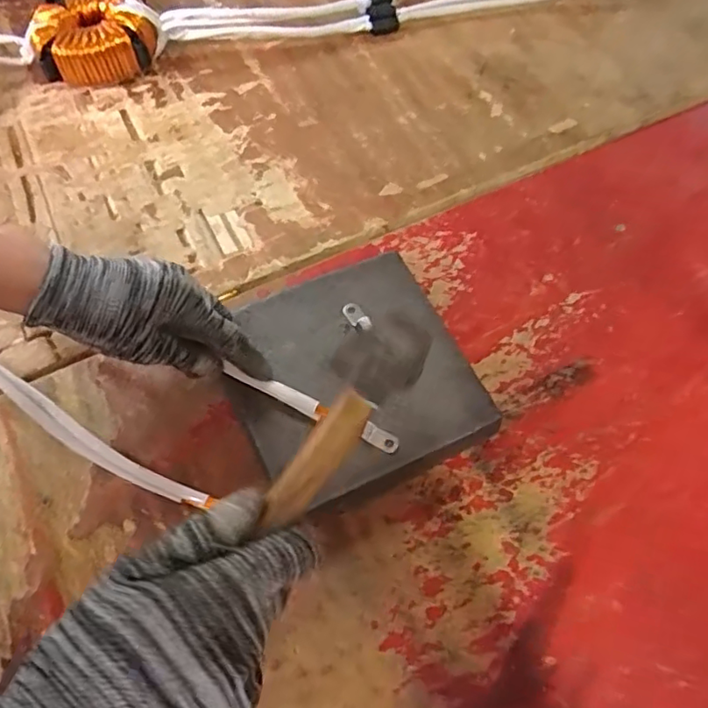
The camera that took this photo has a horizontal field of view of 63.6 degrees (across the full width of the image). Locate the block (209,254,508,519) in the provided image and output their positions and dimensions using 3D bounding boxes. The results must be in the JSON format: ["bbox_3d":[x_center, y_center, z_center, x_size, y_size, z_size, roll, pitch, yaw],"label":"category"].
[{"bbox_3d":[-0.005,0.018,0.423,0.165,0.039,0.162,-24,66,-12],"label":"block"}]

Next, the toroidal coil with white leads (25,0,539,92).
[{"bbox_3d":[-0.053,-0.397,0.637,0.584,0.055,0.149,-13,64,-7],"label":"toroidal coil with white leads"}]

